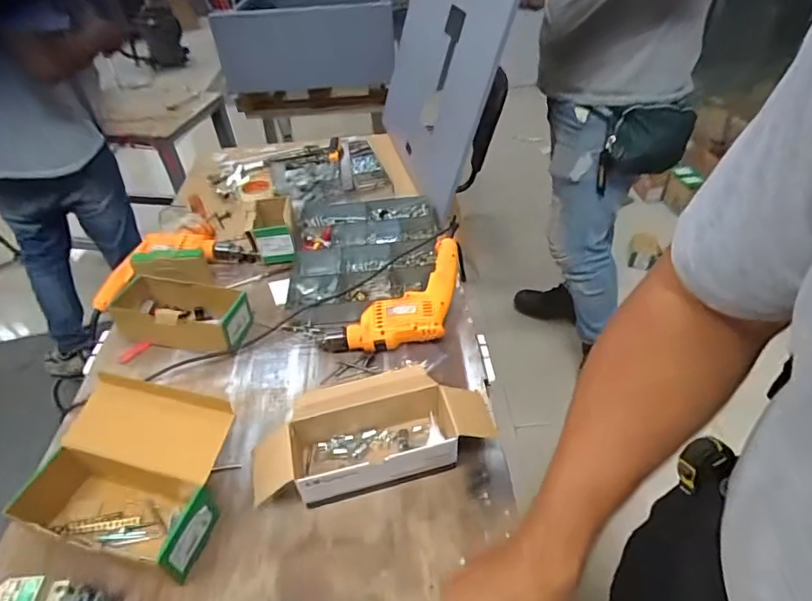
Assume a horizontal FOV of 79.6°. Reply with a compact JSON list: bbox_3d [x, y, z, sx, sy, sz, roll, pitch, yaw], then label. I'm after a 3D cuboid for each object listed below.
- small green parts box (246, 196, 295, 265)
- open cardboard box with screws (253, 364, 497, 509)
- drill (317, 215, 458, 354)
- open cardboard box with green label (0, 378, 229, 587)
[{"bbox_3d":[-0.305,-0.168,1.109,0.093,0.087,0.165,-13,46,-7],"label":"small green parts box"},{"bbox_3d":[-0.049,0.175,0.724,0.336,0.073,0.192,-12,45,-6],"label":"open cardboard box with screws"},{"bbox_3d":[0.004,0.013,0.876,0.320,0.058,0.133,-38,51,-6],"label":"drill"},{"bbox_3d":[-0.368,0.233,0.664,0.234,0.111,0.201,4,46,10],"label":"open cardboard box with green label"}]

